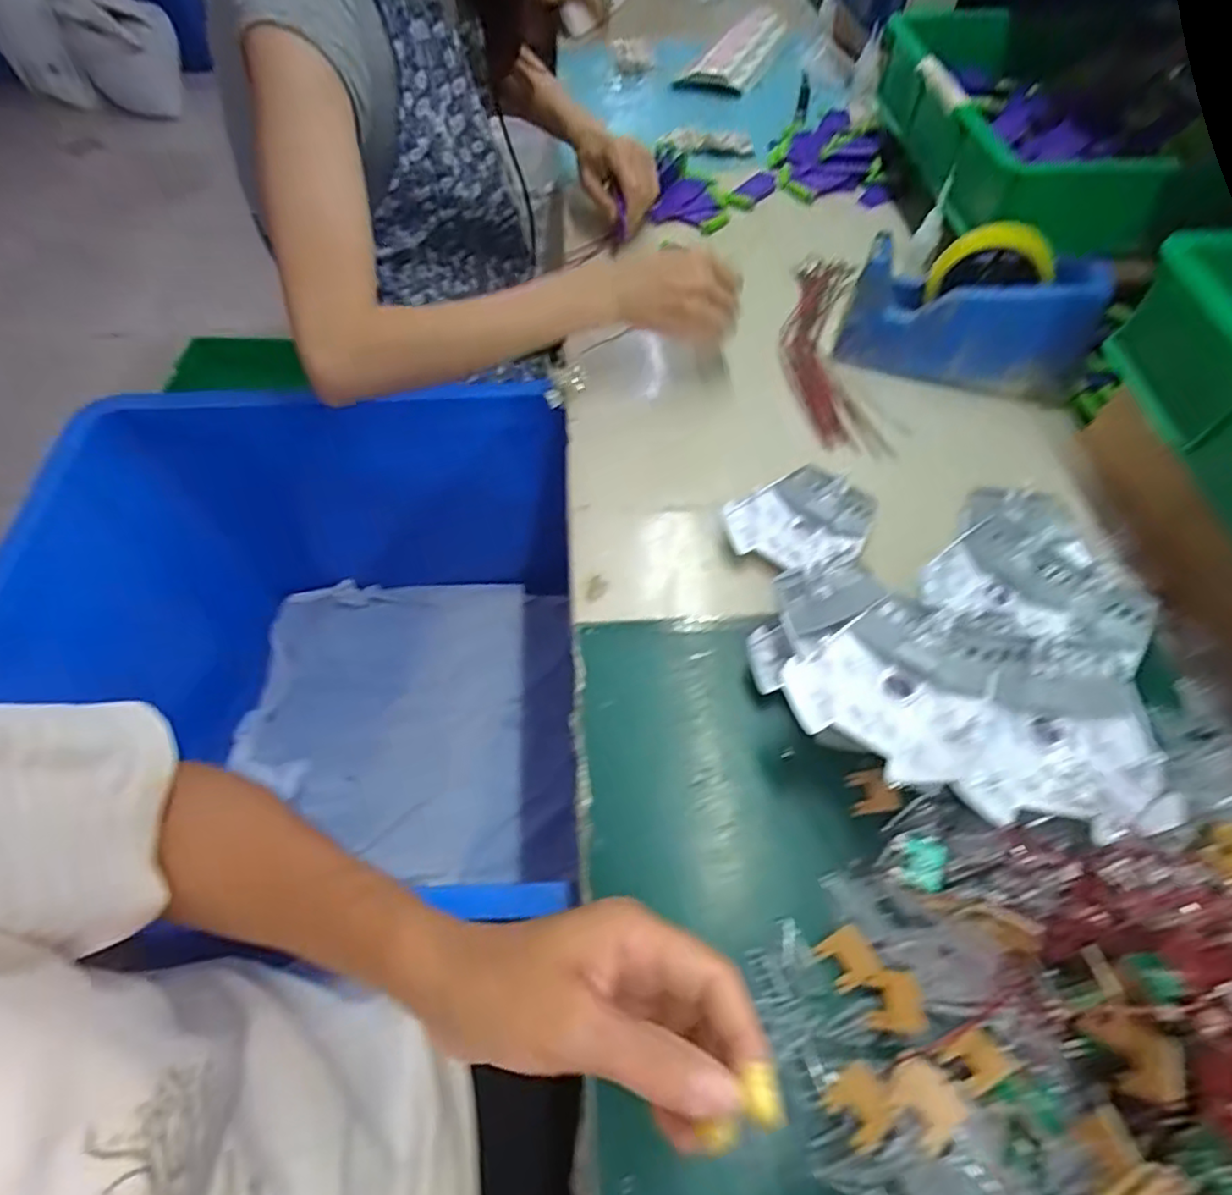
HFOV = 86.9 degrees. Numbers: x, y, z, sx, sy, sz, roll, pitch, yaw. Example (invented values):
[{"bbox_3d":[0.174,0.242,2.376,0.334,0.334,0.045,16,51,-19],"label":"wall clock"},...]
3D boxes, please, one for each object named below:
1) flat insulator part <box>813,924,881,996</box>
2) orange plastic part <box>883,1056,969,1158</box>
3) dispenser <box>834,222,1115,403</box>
[{"bbox_3d":[0.121,0.190,0.341,0.027,0.004,0.025,-40,58,7],"label":"flat insulator part"},{"bbox_3d":[0.137,0.225,0.289,0.026,0.005,0.029,-40,53,-8],"label":"orange plastic part"},{"bbox_3d":[0.302,-0.243,0.558,0.197,0.101,0.065,14,59,9],"label":"dispenser"}]

